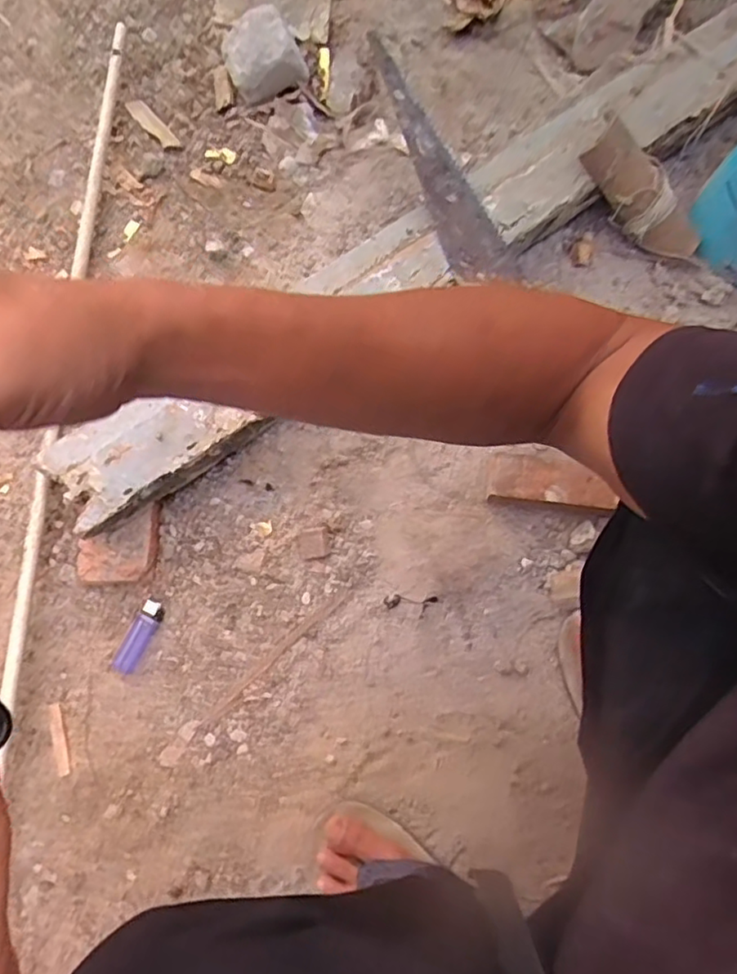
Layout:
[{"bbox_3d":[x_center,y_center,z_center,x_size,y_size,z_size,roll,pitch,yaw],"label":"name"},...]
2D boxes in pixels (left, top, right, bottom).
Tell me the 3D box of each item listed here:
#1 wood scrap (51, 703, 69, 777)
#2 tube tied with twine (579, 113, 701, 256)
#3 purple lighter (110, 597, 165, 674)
[{"bbox_3d":[-0.334,0.273,0.688,0.013,0.004,0.075,-15,75,-5],"label":"wood scrap"},{"bbox_3d":[0.338,-0.357,0.782,0.199,0.052,0.061,38,74,-23],"label":"tube tied with twine"},{"bbox_3d":[-0.257,0.167,0.714,0.023,0.019,0.085,28,75,7],"label":"purple lighter"}]

